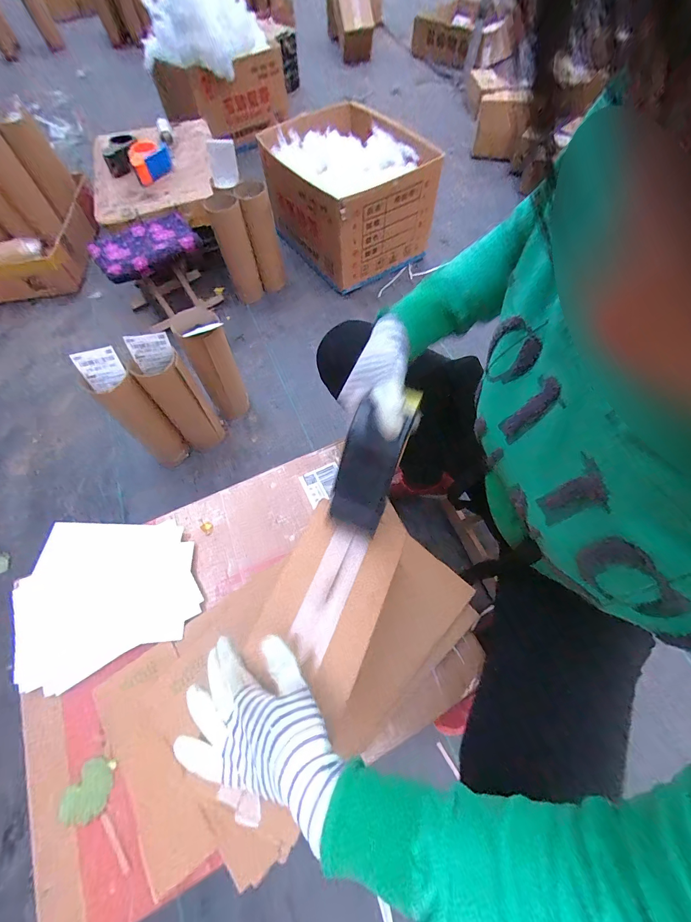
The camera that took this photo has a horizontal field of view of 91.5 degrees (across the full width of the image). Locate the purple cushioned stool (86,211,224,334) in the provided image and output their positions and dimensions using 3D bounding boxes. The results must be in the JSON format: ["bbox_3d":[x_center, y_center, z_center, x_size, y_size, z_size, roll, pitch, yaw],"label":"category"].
[{"bbox_3d":[-0.562,-0.571,1.049,0.289,0.214,0.207,-35,69,-17],"label":"purple cushioned stool"}]

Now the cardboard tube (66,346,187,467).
[{"bbox_3d":[-0.464,-0.106,0.755,0.092,0.324,0.083,40,69,17],"label":"cardboard tube"}]

